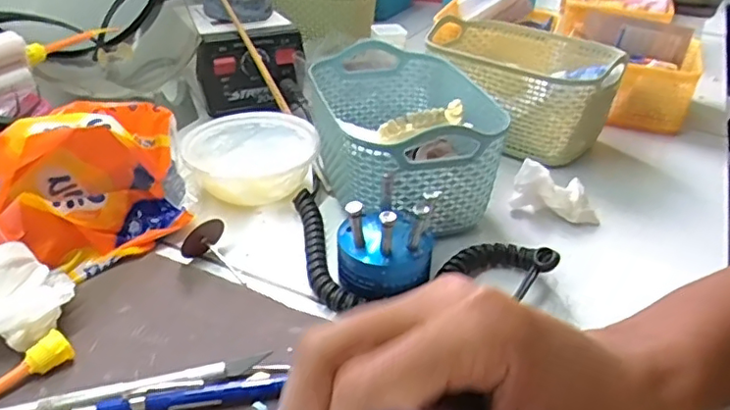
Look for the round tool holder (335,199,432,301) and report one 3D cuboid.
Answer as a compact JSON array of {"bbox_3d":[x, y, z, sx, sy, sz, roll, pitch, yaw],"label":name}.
[{"bbox_3d":[0.012,0.022,0.363,0.057,0.061,0.048,7,33,7],"label":"round tool holder"}]

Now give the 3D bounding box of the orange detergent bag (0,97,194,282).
[{"bbox_3d":[-0.184,-0.010,0.378,0.054,0.092,0.154,30,42,35],"label":"orange detergent bag"}]

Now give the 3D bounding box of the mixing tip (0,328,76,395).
[{"bbox_3d":[-0.188,0.090,0.290,0.015,0.014,0.087,27,40,33],"label":"mixing tip"}]

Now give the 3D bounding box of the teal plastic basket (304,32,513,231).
[{"bbox_3d":[0.029,-0.054,0.463,0.122,0.083,0.175,-6,34,-12],"label":"teal plastic basket"}]

